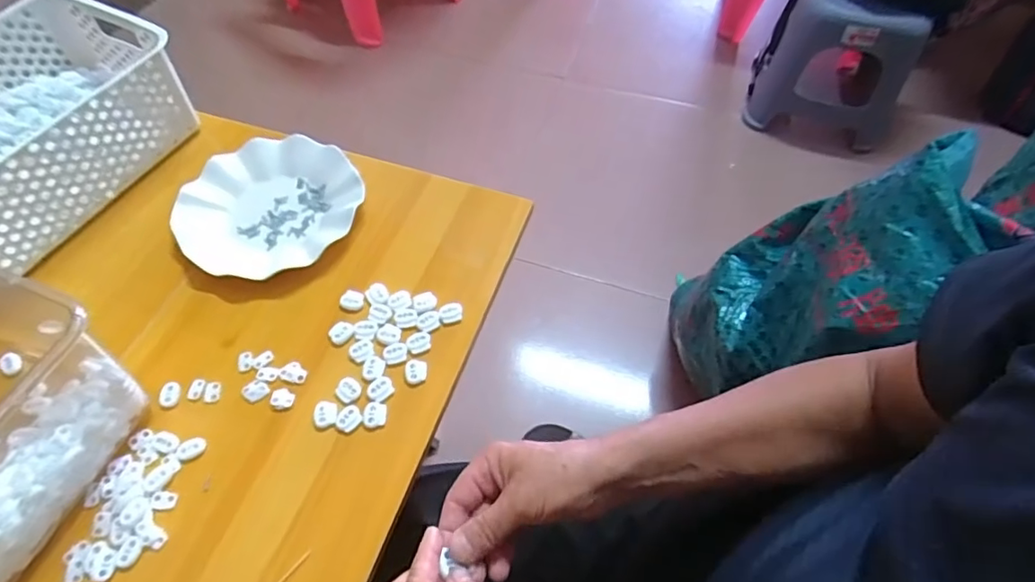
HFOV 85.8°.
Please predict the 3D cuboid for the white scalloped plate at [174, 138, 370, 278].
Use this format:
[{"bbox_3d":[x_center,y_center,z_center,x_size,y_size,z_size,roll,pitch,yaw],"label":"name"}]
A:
[{"bbox_3d":[-0.263,-0.092,0.591,0.180,0.023,0.175,0,58,1],"label":"white scalloped plate"}]

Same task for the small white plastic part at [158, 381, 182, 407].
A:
[{"bbox_3d":[-0.309,0.091,0.494,0.017,0.006,0.022,-3,58,-1],"label":"small white plastic part"}]

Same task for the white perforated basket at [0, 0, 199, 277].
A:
[{"bbox_3d":[-0.520,-0.167,0.586,0.204,0.102,0.303,25,62,15],"label":"white perforated basket"}]

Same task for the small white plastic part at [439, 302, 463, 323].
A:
[{"bbox_3d":[-0.063,0.021,0.531,0.022,0.007,0.018,-8,58,-4],"label":"small white plastic part"}]

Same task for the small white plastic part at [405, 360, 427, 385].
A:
[{"bbox_3d":[-0.091,0.072,0.501,0.020,0.004,0.023,-9,59,-5],"label":"small white plastic part"}]

